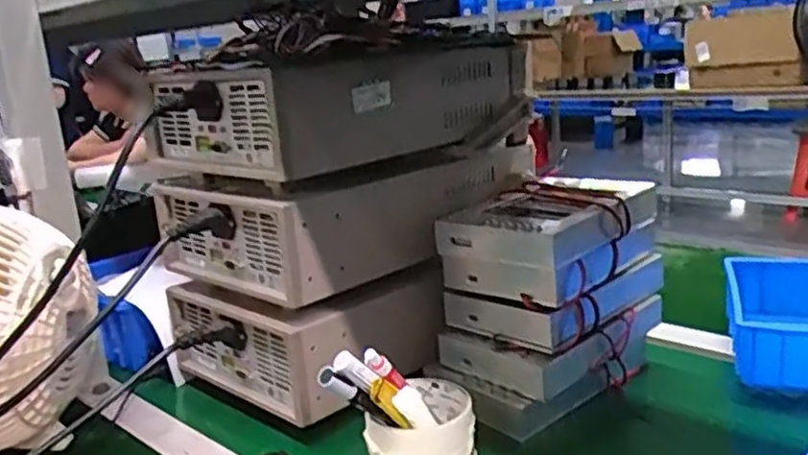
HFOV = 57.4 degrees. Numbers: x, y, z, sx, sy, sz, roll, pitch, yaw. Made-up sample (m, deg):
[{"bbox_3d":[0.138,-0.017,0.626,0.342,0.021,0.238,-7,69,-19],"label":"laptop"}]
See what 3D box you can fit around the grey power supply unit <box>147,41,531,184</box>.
[{"bbox_3d":[-0.057,-0.121,0.713,0.197,0.095,0.338,9,20,44],"label":"grey power supply unit"}]

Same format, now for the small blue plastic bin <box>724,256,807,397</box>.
[{"bbox_3d":[0.391,0.088,0.719,0.137,0.058,0.194,2,16,25],"label":"small blue plastic bin"}]

